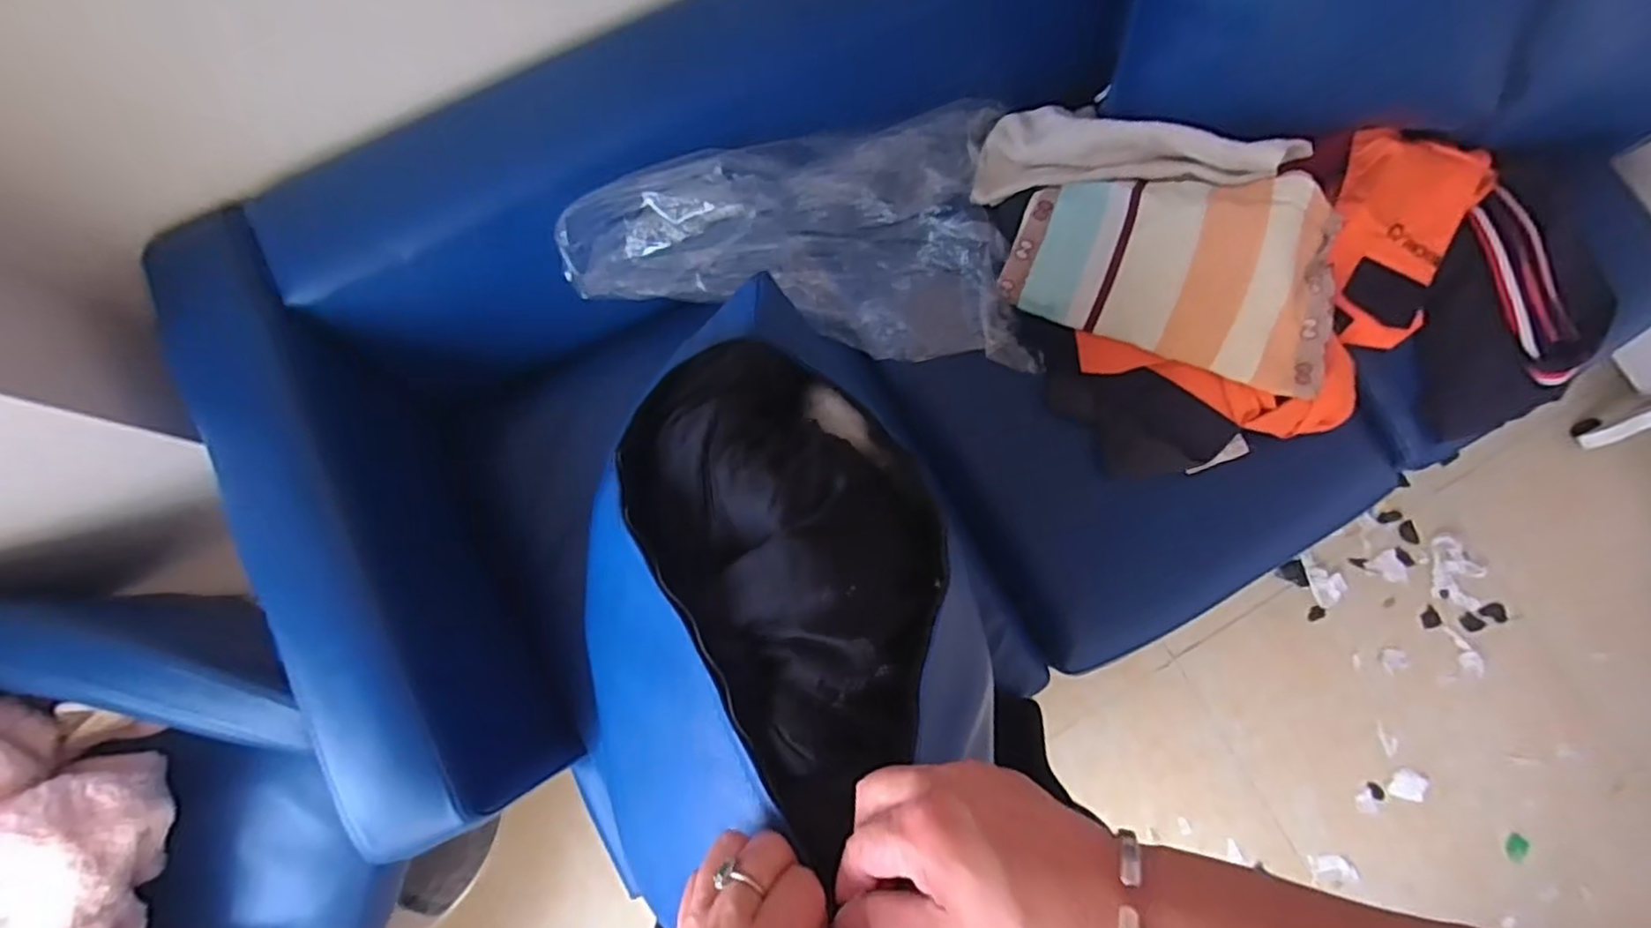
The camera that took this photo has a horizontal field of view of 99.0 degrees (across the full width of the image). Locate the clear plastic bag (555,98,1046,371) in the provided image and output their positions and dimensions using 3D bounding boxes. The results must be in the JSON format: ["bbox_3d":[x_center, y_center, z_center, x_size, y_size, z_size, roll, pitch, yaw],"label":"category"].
[{"bbox_3d":[-0.019,-0.262,0.802,0.532,0.142,0.294,-3,79,-24],"label":"clear plastic bag"}]

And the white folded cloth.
[{"bbox_3d":[0.346,-0.358,0.824,0.348,0.055,0.120,16,78,31],"label":"white folded cloth"}]

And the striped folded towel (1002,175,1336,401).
[{"bbox_3d":[0.389,-0.211,0.802,0.355,0.071,0.218,11,100,17],"label":"striped folded towel"}]

